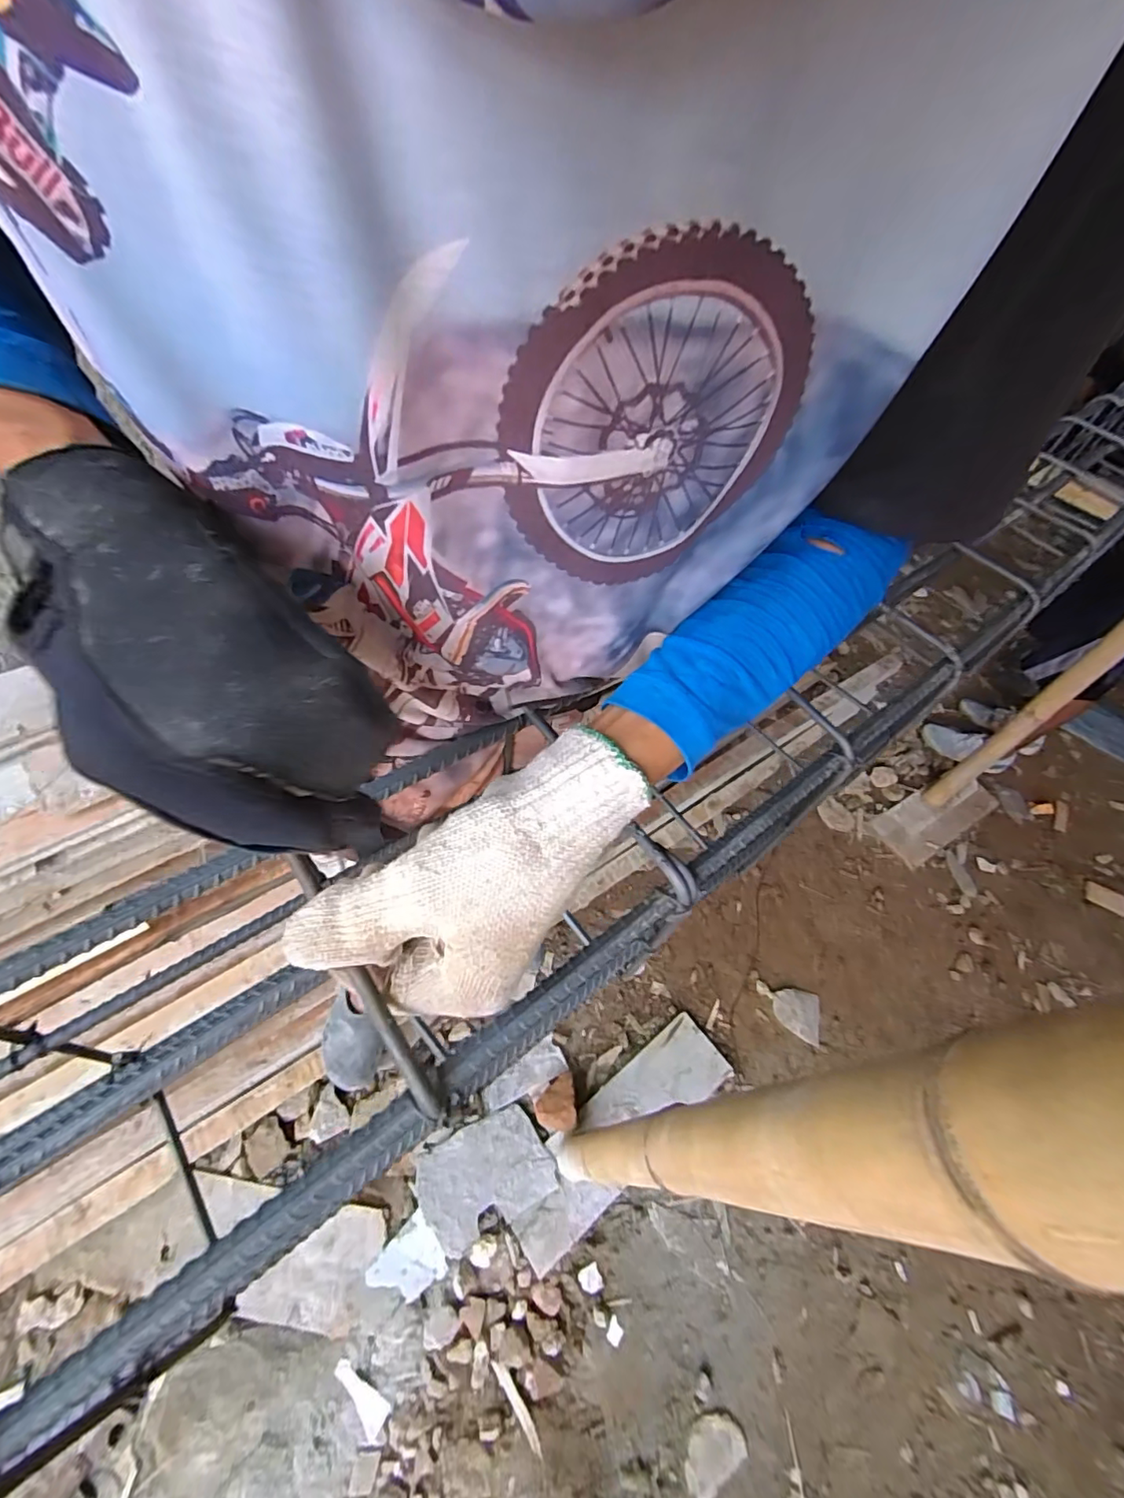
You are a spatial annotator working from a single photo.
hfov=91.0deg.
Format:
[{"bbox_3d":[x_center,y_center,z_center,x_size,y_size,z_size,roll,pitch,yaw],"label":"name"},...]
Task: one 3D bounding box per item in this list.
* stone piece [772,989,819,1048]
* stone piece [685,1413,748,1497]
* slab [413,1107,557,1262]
[{"bbox_3d":[0.551,0.620,1.298,0.110,0.017,0.111,18,54,4],"label":"stone piece"},{"bbox_3d":[0.239,1.116,0.877,0.107,0.008,0.071,-25,62,-25],"label":"stone piece"},{"bbox_3d":[-0.140,0.801,1.030,0.238,0.015,0.151,-14,57,-31],"label":"slab"}]

